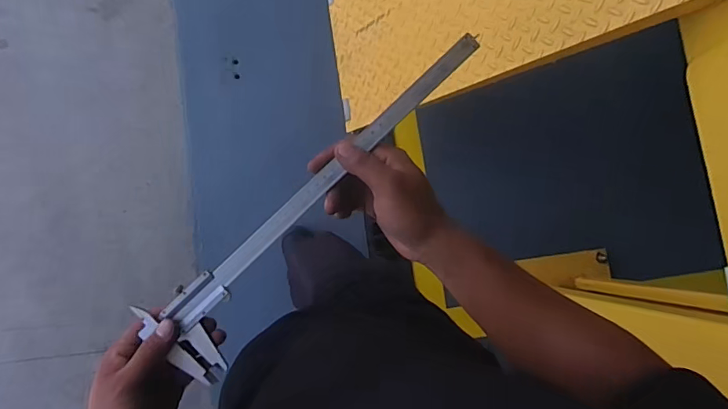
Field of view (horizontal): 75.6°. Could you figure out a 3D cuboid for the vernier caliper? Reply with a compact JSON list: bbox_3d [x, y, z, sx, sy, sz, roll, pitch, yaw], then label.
[{"bbox_3d":[-0.038,-0.002,0.436,0.083,0.017,0.402,44,90,-6],"label":"vernier caliper"}]

